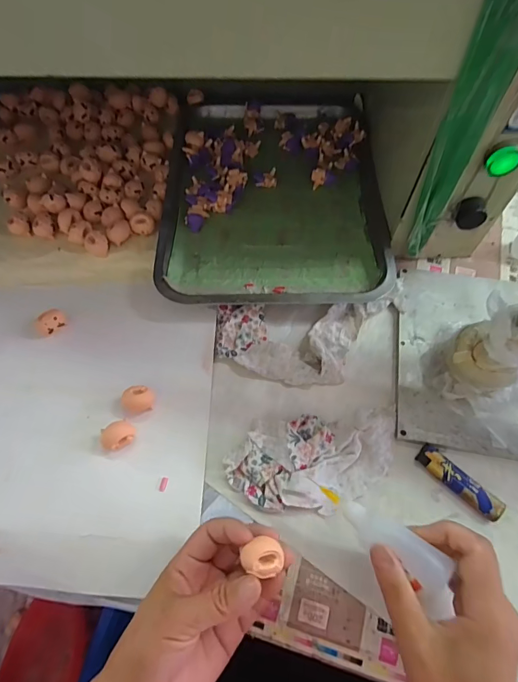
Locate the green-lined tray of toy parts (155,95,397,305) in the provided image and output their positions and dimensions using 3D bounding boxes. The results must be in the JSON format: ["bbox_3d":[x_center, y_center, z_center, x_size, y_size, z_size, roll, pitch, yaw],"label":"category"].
[{"bbox_3d":[0.018,-0.191,0.496,0.259,0.030,0.341,0,66,1],"label":"green-lined tray of toy parts"}]

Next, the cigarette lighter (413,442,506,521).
[{"bbox_3d":[0.181,0.126,0.358,0.079,0.011,0.022,39,72,17],"label":"cigarette lighter"}]

